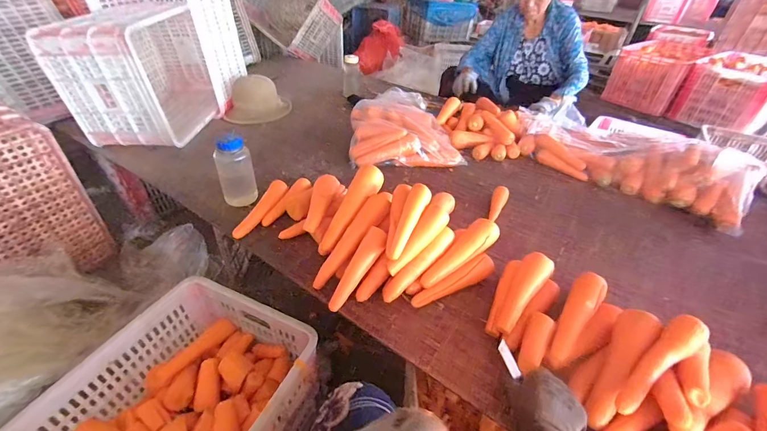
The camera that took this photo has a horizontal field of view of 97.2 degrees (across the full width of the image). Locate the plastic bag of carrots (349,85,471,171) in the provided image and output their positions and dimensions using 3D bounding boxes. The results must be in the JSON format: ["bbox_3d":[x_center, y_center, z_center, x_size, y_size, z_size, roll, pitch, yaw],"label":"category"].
[{"bbox_3d":[0.050,-0.314,1.160,0.346,0.092,0.418,-4,40,-8],"label":"plastic bag of carrots"}]

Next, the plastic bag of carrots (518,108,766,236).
[{"bbox_3d":[0.738,-0.202,1.052,0.639,0.122,0.285,32,47,31],"label":"plastic bag of carrots"}]

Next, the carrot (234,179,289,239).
[{"bbox_3d":[-0.294,-0.015,0.817,0.044,0.049,0.191,16,41,15],"label":"carrot"}]

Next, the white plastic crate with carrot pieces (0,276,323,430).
[{"bbox_3d":[-0.390,0.380,0.599,0.354,0.147,0.522,18,42,18],"label":"white plastic crate with carrot pieces"}]

